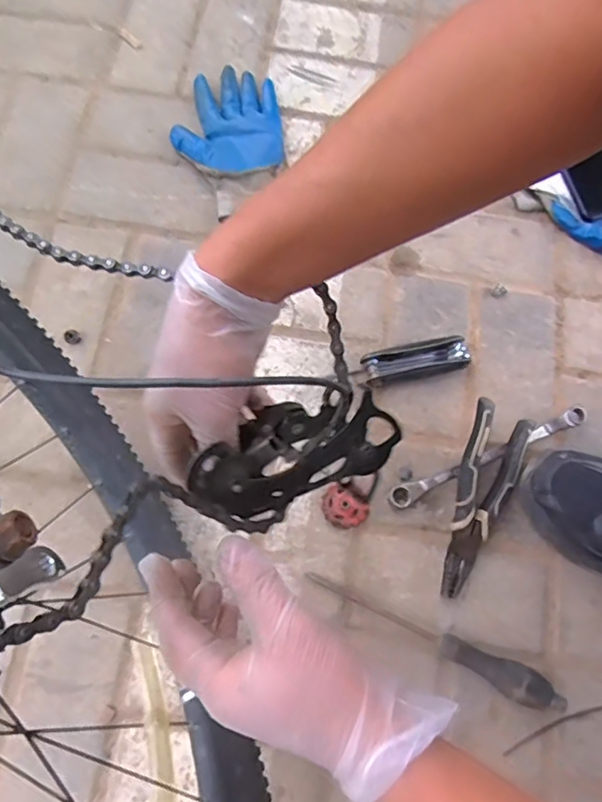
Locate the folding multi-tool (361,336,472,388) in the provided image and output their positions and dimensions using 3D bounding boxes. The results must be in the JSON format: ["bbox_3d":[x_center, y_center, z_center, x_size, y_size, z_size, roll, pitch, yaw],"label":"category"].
[{"bbox_3d":[0.125,-0.042,0.603,0.114,0.019,0.036,-11,75,-5],"label":"folding multi-tool"}]

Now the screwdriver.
[{"bbox_3d":[0.127,0.218,0.527,0.256,0.029,0.031,29,75,6],"label":"screwdriver"}]

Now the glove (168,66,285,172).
[{"bbox_3d":[-0.089,-0.336,0.681,0.128,0.025,0.145,-4,75,-3],"label":"glove"}]

